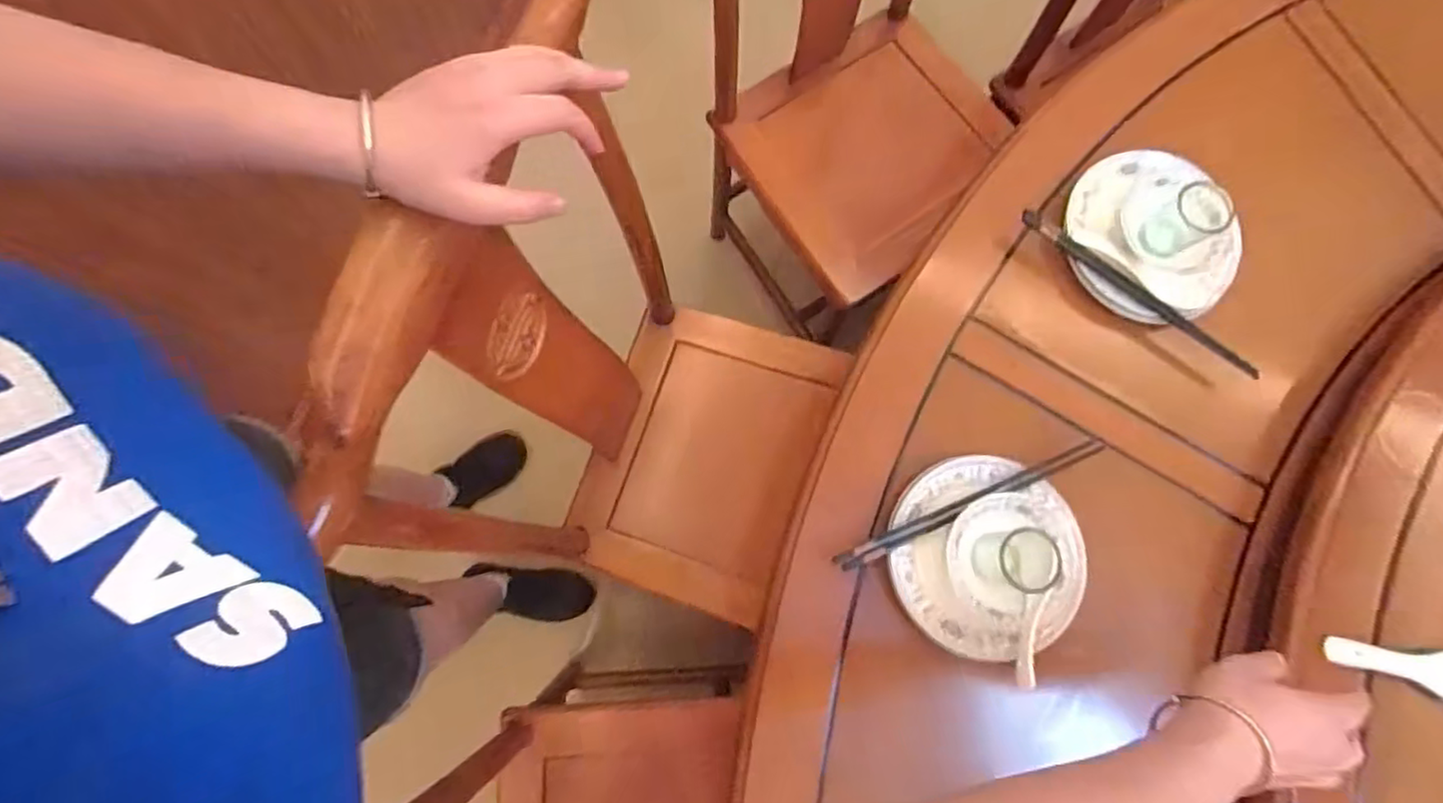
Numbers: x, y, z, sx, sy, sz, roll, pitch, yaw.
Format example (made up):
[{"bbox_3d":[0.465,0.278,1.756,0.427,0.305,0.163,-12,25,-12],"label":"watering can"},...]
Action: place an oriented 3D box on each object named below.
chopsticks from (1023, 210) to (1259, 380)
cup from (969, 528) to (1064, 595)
[{"bbox_3d":[0.404,-0.107,0.625,0.259,0.011,0.017,36,80,6],"label":"chopsticks"},{"bbox_3d":[0.250,0.138,0.560,0.057,0.062,0.051,0,78,-1],"label":"cup"}]

